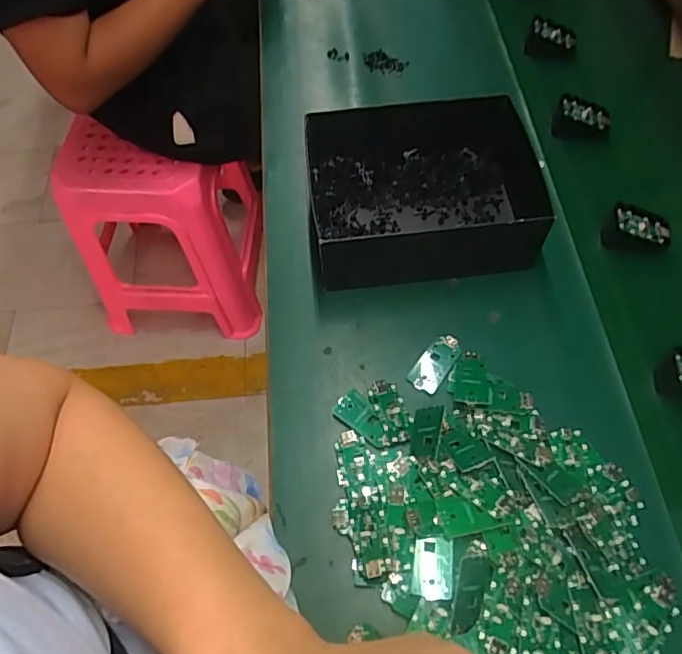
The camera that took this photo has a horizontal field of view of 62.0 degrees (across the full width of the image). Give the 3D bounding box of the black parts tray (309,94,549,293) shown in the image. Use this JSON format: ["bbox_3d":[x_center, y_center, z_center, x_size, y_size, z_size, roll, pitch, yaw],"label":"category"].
[{"bbox_3d":[0.098,-0.148,0.637,0.260,0.088,0.194,-6,60,-1],"label":"black parts tray"}]

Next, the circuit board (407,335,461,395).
[{"bbox_3d":[0.096,0.036,0.572,0.032,0.009,0.065,31,66,18],"label":"circuit board"}]

